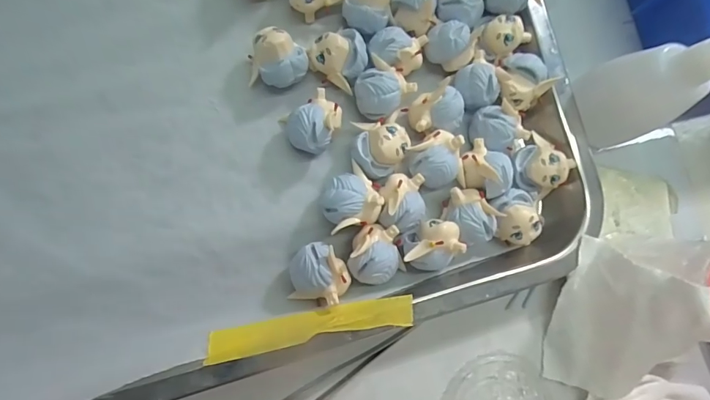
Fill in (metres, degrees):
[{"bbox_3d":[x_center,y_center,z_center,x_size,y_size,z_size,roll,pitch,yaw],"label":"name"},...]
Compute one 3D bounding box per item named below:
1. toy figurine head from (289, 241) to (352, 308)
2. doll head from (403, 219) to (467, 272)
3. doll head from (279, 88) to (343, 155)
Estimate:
[{"bbox_3d":[-0.016,0.034,0.195,0.027,0.022,0.027,0,87,-7],"label":"toy figurine head"},{"bbox_3d":[0.036,0.022,0.201,0.029,0.023,0.021,-32,88,-12],"label":"doll head"},{"bbox_3d":[-0.019,-0.036,0.202,0.022,0.023,0.028,45,78,-1],"label":"doll head"}]

